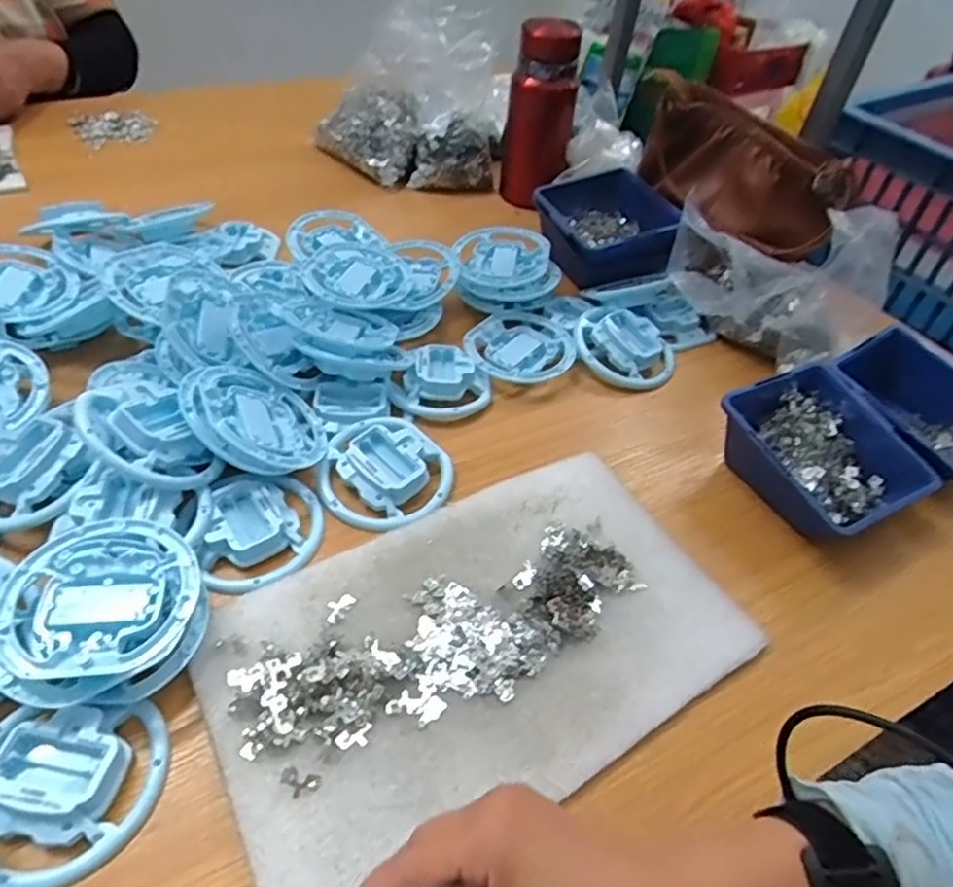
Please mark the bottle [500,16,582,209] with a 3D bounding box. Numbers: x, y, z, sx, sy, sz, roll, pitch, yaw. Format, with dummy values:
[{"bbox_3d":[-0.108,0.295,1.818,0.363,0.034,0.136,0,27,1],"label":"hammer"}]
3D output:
[{"bbox_3d":[0.078,-0.398,0.810,0.079,0.208,0.066,6,46,-1],"label":"bottle"}]

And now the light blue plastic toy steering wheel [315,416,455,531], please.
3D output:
[{"bbox_3d":[-0.073,0.018,0.515,0.101,0.020,0.095,3,46,-3],"label":"light blue plastic toy steering wheel"}]

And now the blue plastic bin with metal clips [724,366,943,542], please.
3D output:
[{"bbox_3d":[0.275,0.014,0.539,0.123,0.066,0.139,-20,52,-24],"label":"blue plastic bin with metal clips"}]

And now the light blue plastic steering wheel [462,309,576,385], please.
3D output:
[{"bbox_3d":[0.043,-0.091,0.648,0.103,0.023,0.103,3,46,-3],"label":"light blue plastic steering wheel"}]

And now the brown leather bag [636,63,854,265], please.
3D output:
[{"bbox_3d":[0.273,-0.289,0.696,0.075,0.109,0.224,-33,58,-32],"label":"brown leather bag"}]

